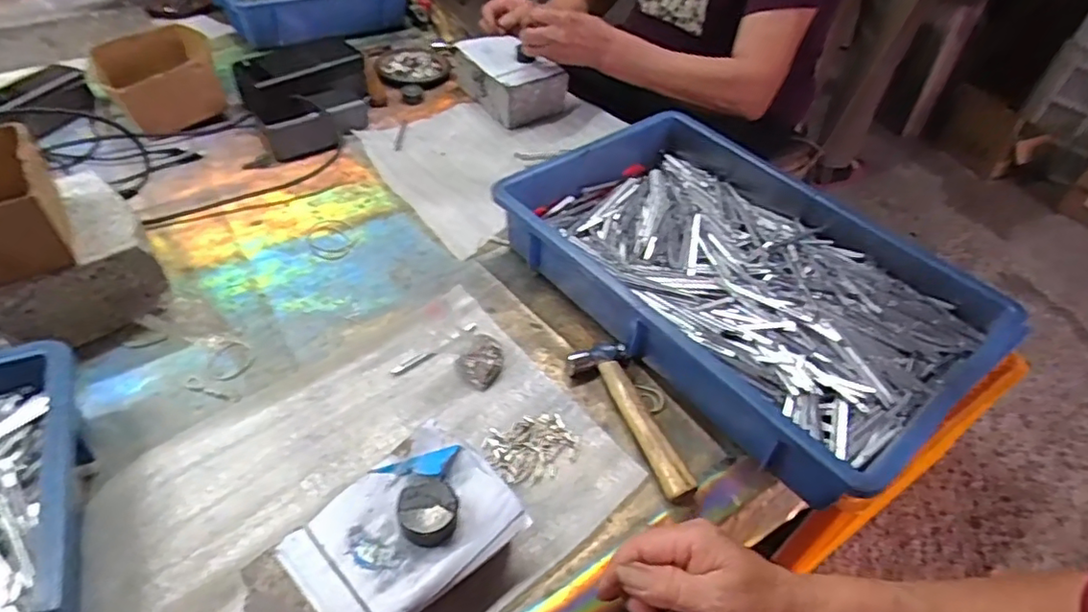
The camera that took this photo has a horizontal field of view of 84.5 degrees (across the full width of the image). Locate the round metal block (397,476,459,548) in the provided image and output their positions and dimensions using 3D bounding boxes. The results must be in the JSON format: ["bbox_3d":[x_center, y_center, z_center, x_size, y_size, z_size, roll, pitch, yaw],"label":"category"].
[{"bbox_3d":[-0.078,0.135,0.400,0.038,0.021,0.042,-23,52,-25],"label":"round metal block"}]

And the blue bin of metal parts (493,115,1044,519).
[{"bbox_3d":[0.188,-0.032,0.607,0.285,0.084,0.433,-29,55,-29],"label":"blue bin of metal parts"}]

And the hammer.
[{"bbox_3d":[0.069,0.095,0.511,0.057,0.018,0.157,-11,48,-15],"label":"hammer"}]

